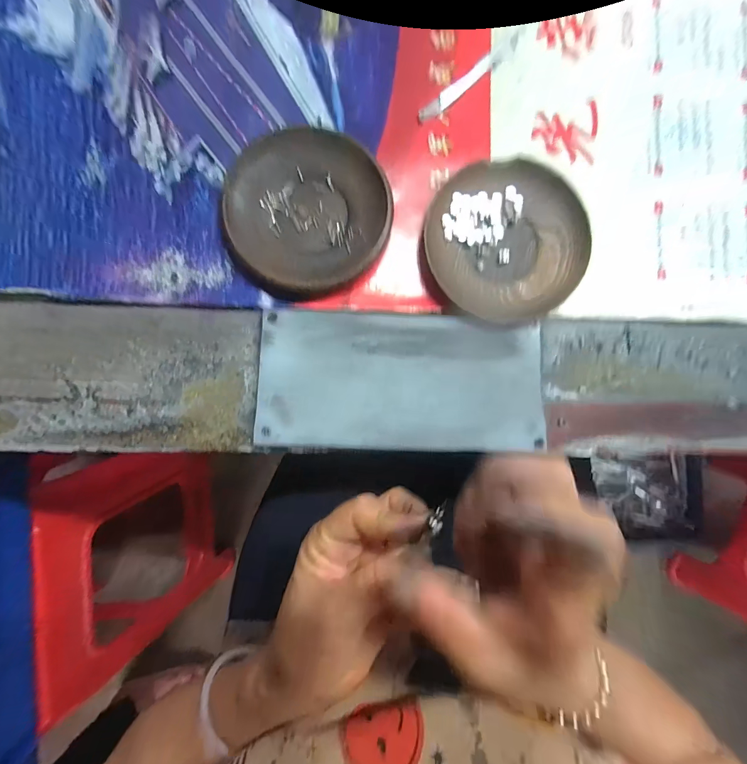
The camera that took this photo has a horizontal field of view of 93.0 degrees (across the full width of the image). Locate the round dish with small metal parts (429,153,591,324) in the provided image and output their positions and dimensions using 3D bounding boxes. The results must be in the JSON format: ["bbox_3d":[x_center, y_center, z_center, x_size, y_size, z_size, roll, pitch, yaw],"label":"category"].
[{"bbox_3d":[0.096,-0.100,0.255,0.110,0.014,0.111,0,87,-3],"label":"round dish with small metal parts"}]

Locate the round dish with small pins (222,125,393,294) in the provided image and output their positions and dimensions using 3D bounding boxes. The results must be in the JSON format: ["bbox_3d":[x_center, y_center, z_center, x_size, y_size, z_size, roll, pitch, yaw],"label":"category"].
[{"bbox_3d":[-0.046,-0.123,0.249,0.108,0.015,0.115,0,87,-3],"label":"round dish with small pins"}]

